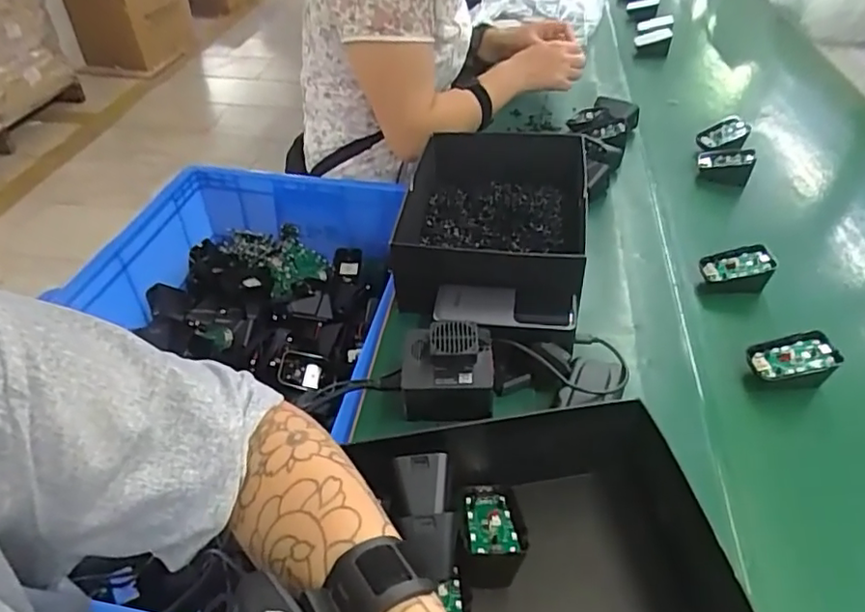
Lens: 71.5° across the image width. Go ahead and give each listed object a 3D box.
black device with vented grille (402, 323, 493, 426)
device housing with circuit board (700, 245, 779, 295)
[{"bbox_3d":[0.012,0.056,0.518,0.078,0.051,0.084,2,42,3],"label":"black device with vented grille"},{"bbox_3d":[0.326,-0.038,0.646,0.063,0.044,0.037,5,42,6],"label":"device housing with circuit board"}]

